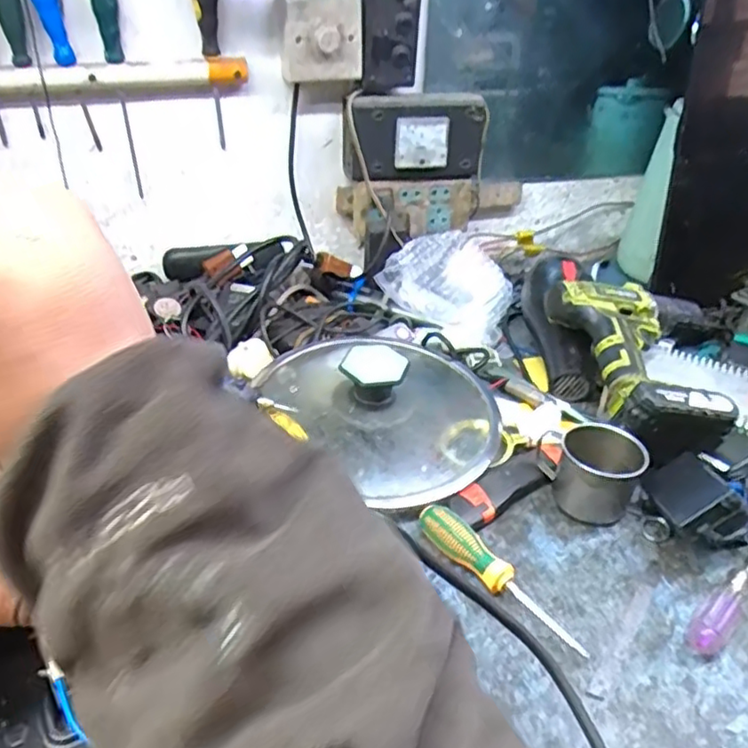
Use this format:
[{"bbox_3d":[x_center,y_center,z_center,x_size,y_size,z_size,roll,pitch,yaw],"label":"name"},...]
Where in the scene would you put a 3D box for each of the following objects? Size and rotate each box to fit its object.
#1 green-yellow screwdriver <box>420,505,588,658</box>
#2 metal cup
[{"bbox_3d":[0.093,0.150,0.489,0.027,0.023,0.150,-26,53,-38],"label":"green-yellow screwdriver"},{"bbox_3d":[0.194,0.087,0.567,0.069,0.065,0.065,1,31,-1],"label":"metal cup"}]

